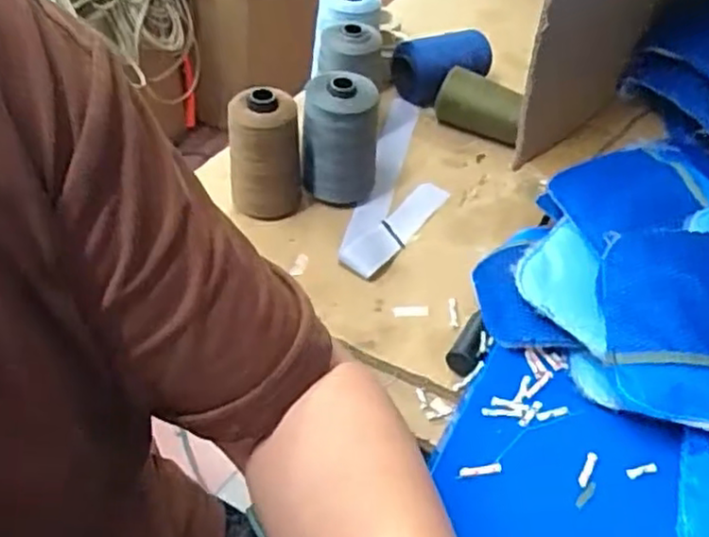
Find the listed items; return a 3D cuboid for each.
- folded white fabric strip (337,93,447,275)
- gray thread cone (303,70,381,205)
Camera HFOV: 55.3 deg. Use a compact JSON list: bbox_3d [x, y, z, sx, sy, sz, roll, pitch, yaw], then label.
[{"bbox_3d":[0.051,-0.091,0.682,0.079,0.017,0.279,11,49,8],"label":"folded white fabric strip"},{"bbox_3d":[-0.014,-0.117,0.624,0.067,0.115,0.061,1,48,-1],"label":"gray thread cone"}]

